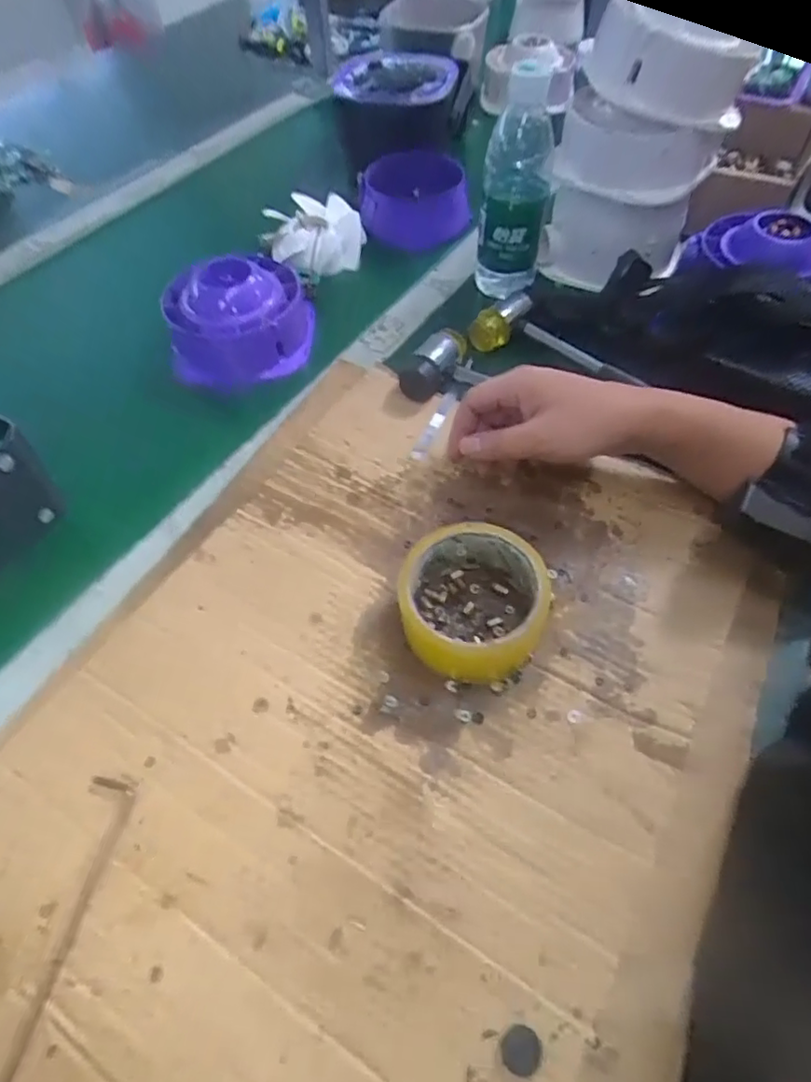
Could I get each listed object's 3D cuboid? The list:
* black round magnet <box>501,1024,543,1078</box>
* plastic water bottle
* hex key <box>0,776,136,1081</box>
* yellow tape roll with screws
[{"bbox_3d":[0.052,0.227,0.264,0.017,0.005,0.017,-1,56,1],"label":"black round magnet"},{"bbox_3d":[0.100,-0.313,0.528,0.063,0.172,0.063,5,56,5],"label":"plastic water bottle"},{"bbox_3d":[-0.174,0.193,0.296,0.024,0.004,0.140,8,56,7],"label":"hex key"},{"bbox_3d":[0.042,0.037,0.375,0.087,0.042,0.086,-1,56,1],"label":"yellow tape roll with screws"}]

